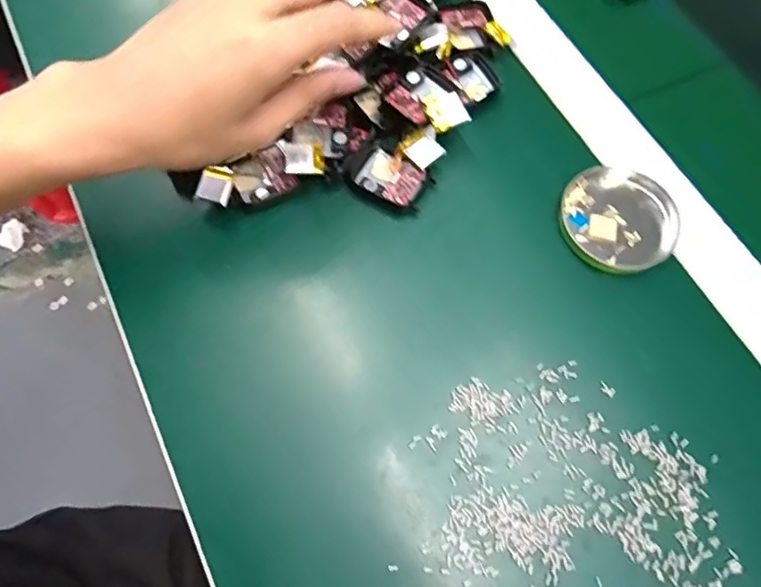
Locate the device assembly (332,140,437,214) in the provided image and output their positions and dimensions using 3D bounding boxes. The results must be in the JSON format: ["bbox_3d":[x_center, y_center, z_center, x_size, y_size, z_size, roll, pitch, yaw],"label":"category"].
[{"bbox_3d":[0.005,-0.071,0.335,0.049,0.012,0.034,27,69,11],"label":"device assembly"}]

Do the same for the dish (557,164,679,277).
[{"bbox_3d":[0.140,-0.045,0.330,0.062,0.012,0.067,0,66,0],"label":"dish"}]

